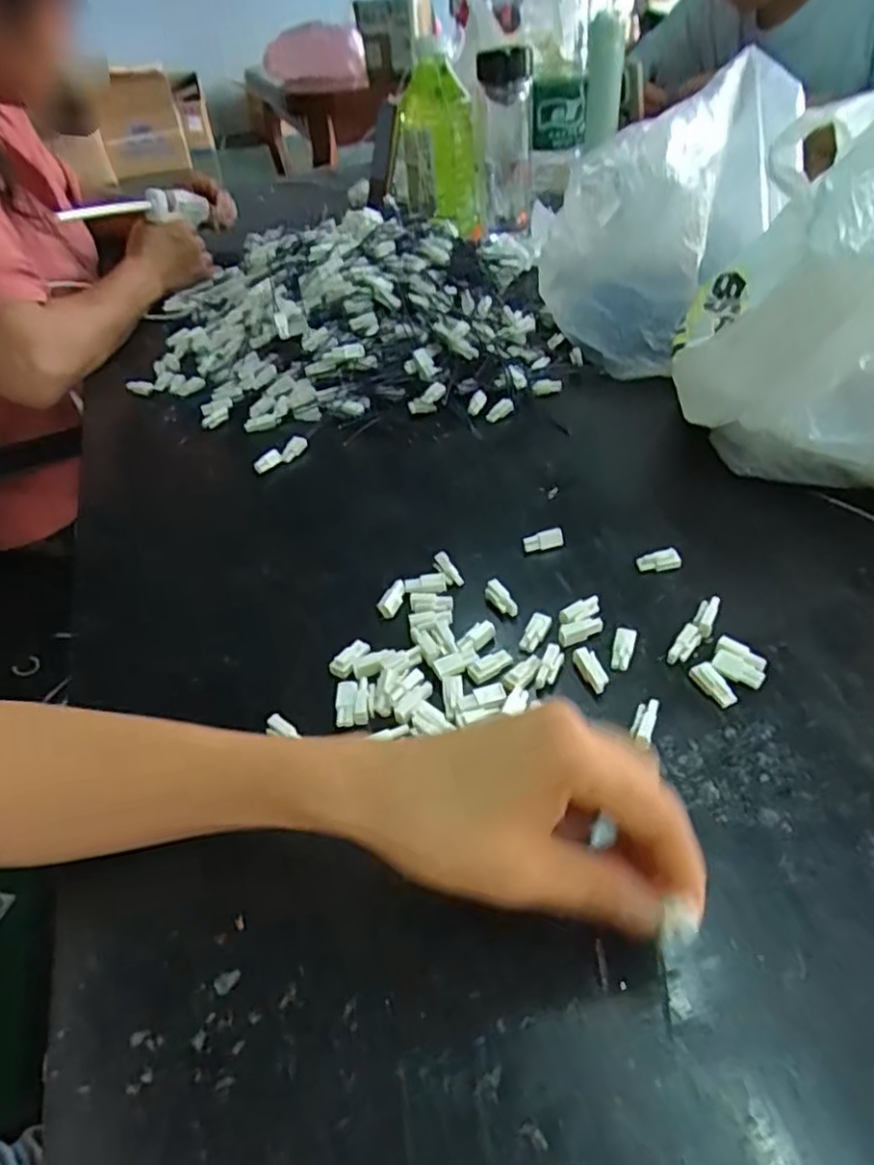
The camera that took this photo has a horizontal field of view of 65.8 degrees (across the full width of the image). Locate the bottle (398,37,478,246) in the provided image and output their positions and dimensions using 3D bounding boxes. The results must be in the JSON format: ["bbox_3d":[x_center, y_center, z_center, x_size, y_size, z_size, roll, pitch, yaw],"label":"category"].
[{"bbox_3d":[0.003,-0.567,0.881,0.091,0.189,0.096,-5,42,1],"label":"bottle"}]

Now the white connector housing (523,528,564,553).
[{"bbox_3d":[0.070,-0.027,0.441,0.026,0.009,0.010,-16,43,-10],"label":"white connector housing"}]

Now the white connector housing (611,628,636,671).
[{"bbox_3d":[0.102,0.036,0.371,0.010,0.005,0.027,13,59,20],"label":"white connector housing"}]

